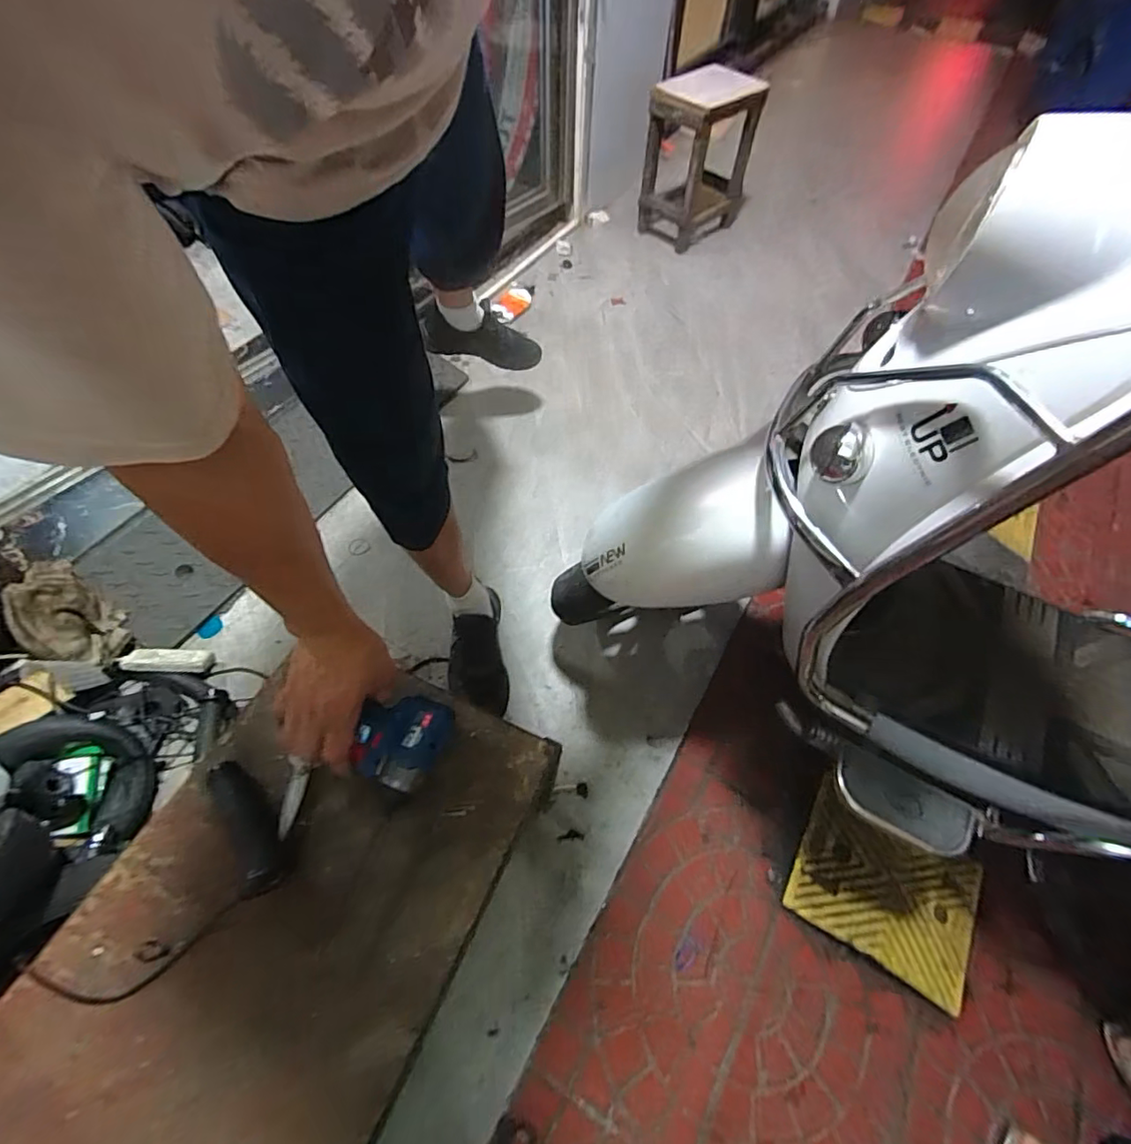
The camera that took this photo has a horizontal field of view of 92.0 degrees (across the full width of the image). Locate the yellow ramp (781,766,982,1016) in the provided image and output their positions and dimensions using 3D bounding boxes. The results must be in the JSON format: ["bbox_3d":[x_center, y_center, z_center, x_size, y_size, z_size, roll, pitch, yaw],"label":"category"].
[{"bbox_3d":[0.533,0.517,0.906,0.294,0.047,0.234,29,62,12],"label":"yellow ramp"}]

